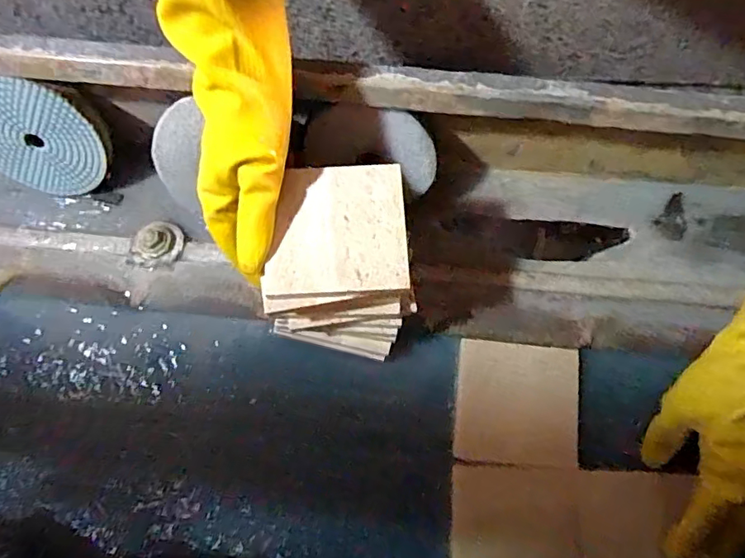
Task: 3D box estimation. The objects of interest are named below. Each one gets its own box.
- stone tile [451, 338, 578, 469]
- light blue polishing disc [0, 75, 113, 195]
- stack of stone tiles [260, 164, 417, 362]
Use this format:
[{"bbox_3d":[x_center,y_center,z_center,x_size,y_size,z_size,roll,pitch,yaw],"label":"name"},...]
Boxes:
[{"bbox_3d":[0.120,0.103,0.443,0.098,0.007,0.098,6,74,4],"label":"stone tile"},{"bbox_3d":[-0.286,-0.125,0.455,0.110,0.110,0.018,19,45,-19],"label":"light blue polishing disc"},{"bbox_3d":[-0.027,-0.013,0.410,0.105,0.097,0.118,-1,70,-1],"label":"stack of stone tiles"}]

